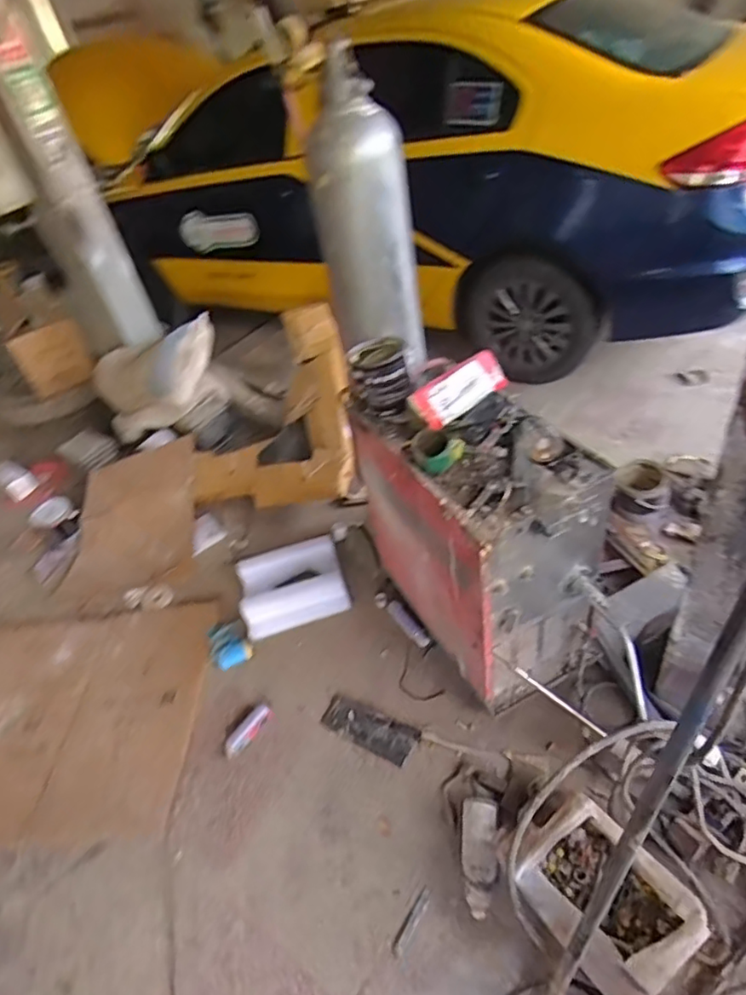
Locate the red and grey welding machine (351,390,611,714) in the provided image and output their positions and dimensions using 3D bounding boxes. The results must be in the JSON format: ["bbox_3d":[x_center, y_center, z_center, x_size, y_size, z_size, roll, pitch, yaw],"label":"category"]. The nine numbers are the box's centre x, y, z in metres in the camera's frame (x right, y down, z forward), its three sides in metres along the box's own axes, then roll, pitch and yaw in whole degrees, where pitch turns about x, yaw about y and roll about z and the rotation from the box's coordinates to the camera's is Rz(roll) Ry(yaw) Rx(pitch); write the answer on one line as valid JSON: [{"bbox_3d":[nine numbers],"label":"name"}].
[{"bbox_3d":[0.257,0.088,1.530,0.348,0.638,0.617,-28,43,-17],"label":"red and grey welding machine"}]

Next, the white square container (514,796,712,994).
[{"bbox_3d":[0.469,0.806,1.170,0.249,0.119,0.313,-33,45,-22],"label":"white square container"}]

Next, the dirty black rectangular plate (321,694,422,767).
[{"bbox_3d":[-0.010,0.637,1.618,0.271,0.020,0.104,16,48,28],"label":"dirty black rectangular plate"}]

